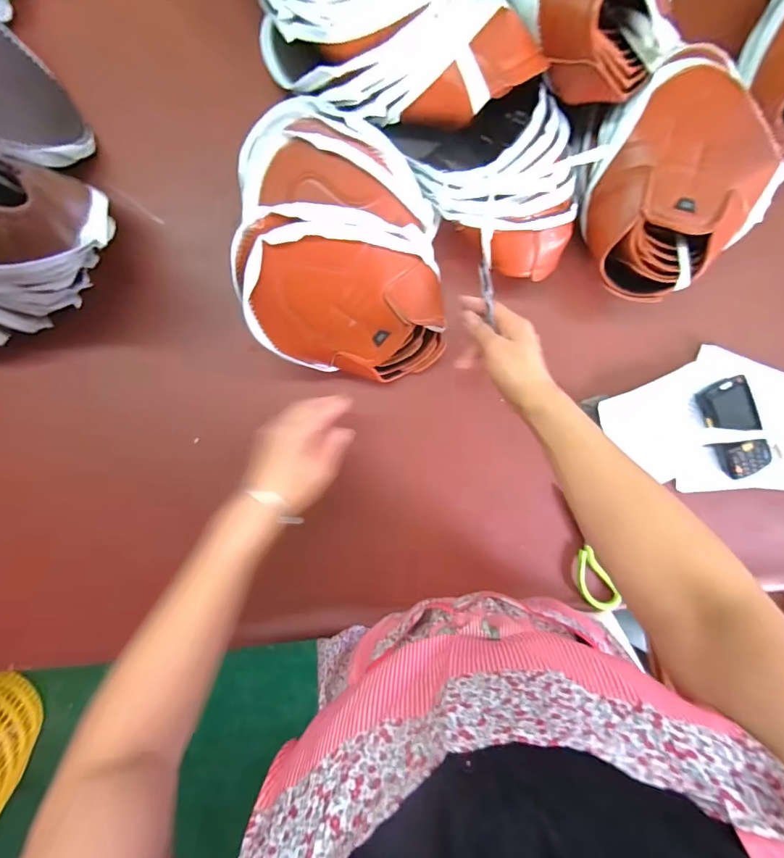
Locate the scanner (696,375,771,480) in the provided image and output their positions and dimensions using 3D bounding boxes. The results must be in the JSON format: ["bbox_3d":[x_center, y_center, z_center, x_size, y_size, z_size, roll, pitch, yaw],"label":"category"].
[{"bbox_3d":[0.494,-0.001,0.594,0.072,0.023,0.144,-29,98,-1],"label":"scanner"}]

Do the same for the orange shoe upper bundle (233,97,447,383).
[{"bbox_3d":[-0.055,-0.191,0.458,0.207,0.132,0.272,-11,98,-3],"label":"orange shoe upper bundle"}]

